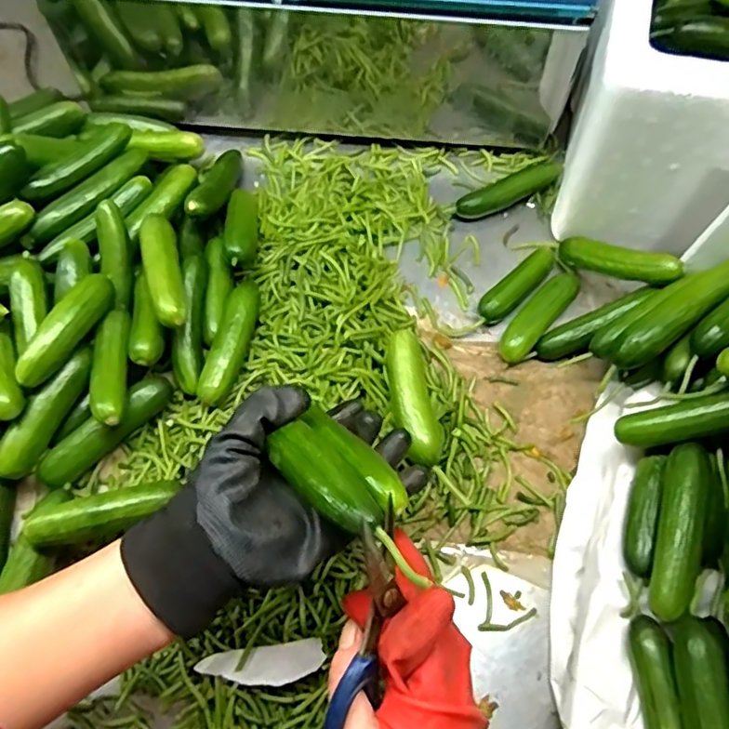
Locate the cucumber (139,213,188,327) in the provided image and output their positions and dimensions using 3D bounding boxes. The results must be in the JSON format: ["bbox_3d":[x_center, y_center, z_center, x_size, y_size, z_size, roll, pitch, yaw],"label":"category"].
[{"bbox_3d":[-0.169,-0.080,0.477,0.027,0.032,0.117,-15,67,-9],"label":"cucumber"}]

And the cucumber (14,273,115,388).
[{"bbox_3d":[-0.232,-0.029,0.444,0.022,0.024,0.102,23,67,8],"label":"cucumber"}]

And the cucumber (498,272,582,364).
[{"bbox_3d":[0.161,-0.043,0.526,0.028,0.033,0.104,39,70,15],"label":"cucumber"}]

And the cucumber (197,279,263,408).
[{"bbox_3d":[-0.111,-0.018,0.484,0.026,0.027,0.112,13,66,4],"label":"cucumber"}]

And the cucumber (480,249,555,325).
[{"bbox_3d":[0.146,-0.074,0.543,0.099,0.030,0.027,-38,72,-17],"label":"cucumber"}]

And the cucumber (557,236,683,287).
[{"bbox_3d":[0.227,-0.093,0.516,0.112,0.022,0.027,26,64,40],"label":"cucumber"}]

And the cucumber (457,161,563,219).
[{"bbox_3d":[0.152,-0.181,0.591,0.122,0.026,0.028,-30,70,-15],"label":"cucumber"}]

